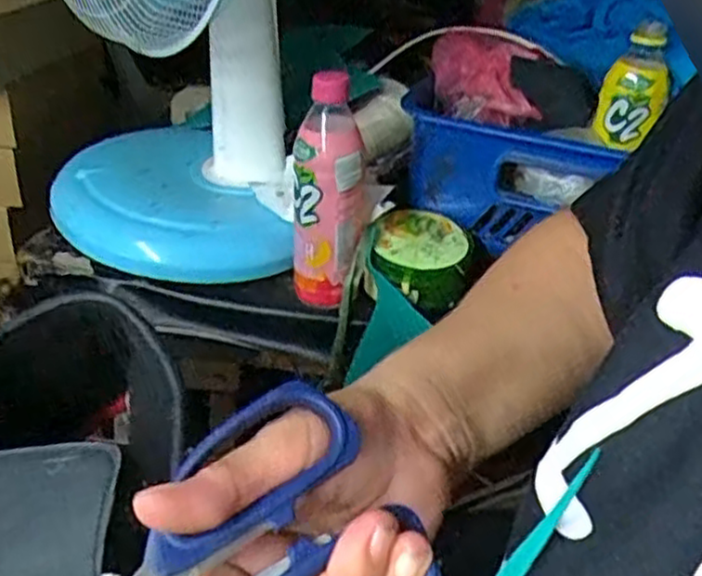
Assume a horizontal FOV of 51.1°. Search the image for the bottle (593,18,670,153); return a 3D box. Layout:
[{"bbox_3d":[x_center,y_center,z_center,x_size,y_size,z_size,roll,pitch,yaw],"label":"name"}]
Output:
[{"bbox_3d":[0.257,-0.184,0.666,0.045,0.101,0.040,-8,35,-23],"label":"bottle"}]

